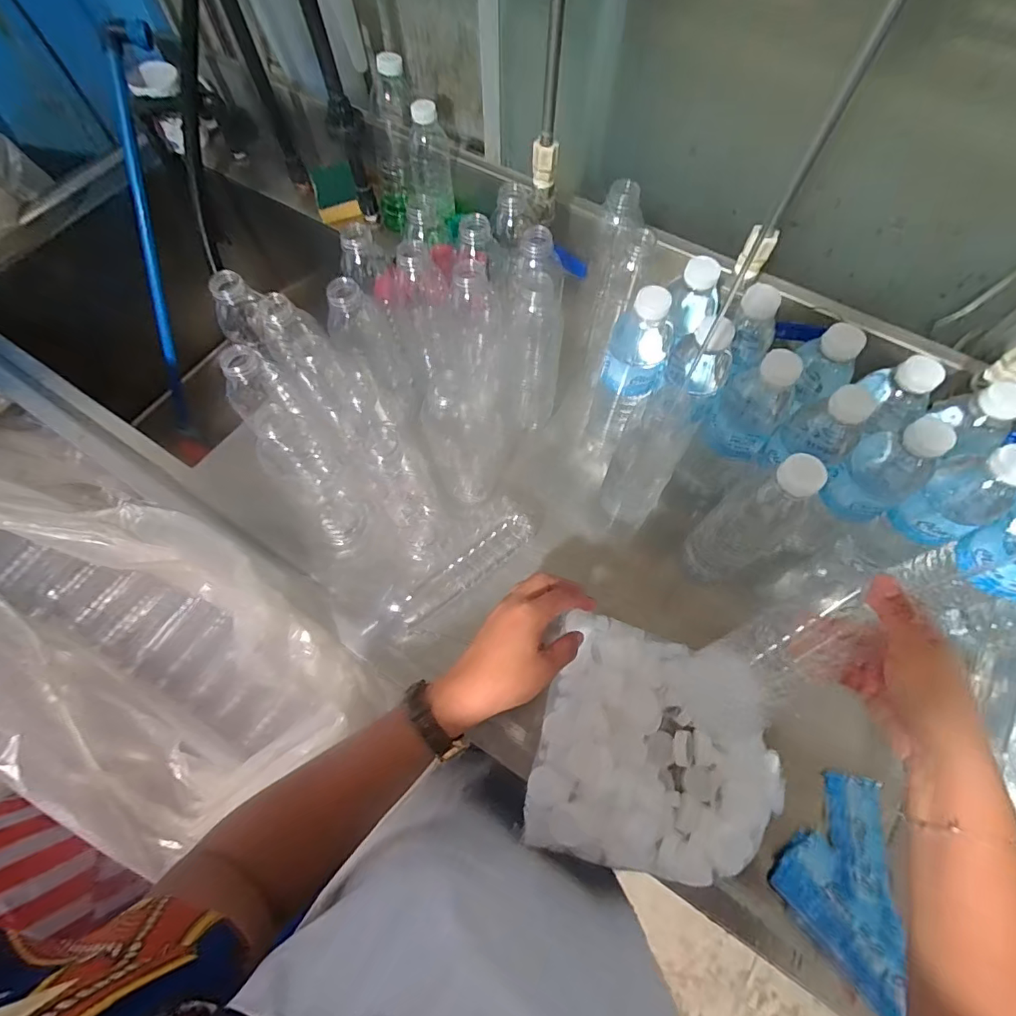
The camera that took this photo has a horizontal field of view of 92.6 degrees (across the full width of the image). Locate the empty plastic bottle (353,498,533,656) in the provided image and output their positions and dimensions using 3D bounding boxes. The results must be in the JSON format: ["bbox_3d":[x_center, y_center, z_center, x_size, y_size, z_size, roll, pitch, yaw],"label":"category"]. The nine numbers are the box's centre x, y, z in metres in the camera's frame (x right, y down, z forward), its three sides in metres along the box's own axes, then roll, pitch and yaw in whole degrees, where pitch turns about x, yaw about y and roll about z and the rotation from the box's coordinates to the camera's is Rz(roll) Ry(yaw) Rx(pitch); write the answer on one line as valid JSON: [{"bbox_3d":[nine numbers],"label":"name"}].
[{"bbox_3d":[-0.064,0.073,0.529,0.234,0.049,0.046,-38,72,-16],"label":"empty plastic bottle"}]

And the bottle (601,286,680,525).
[{"bbox_3d":[0.128,-0.137,0.530,0.063,0.214,0.066,18,67,7],"label":"bottle"}]

